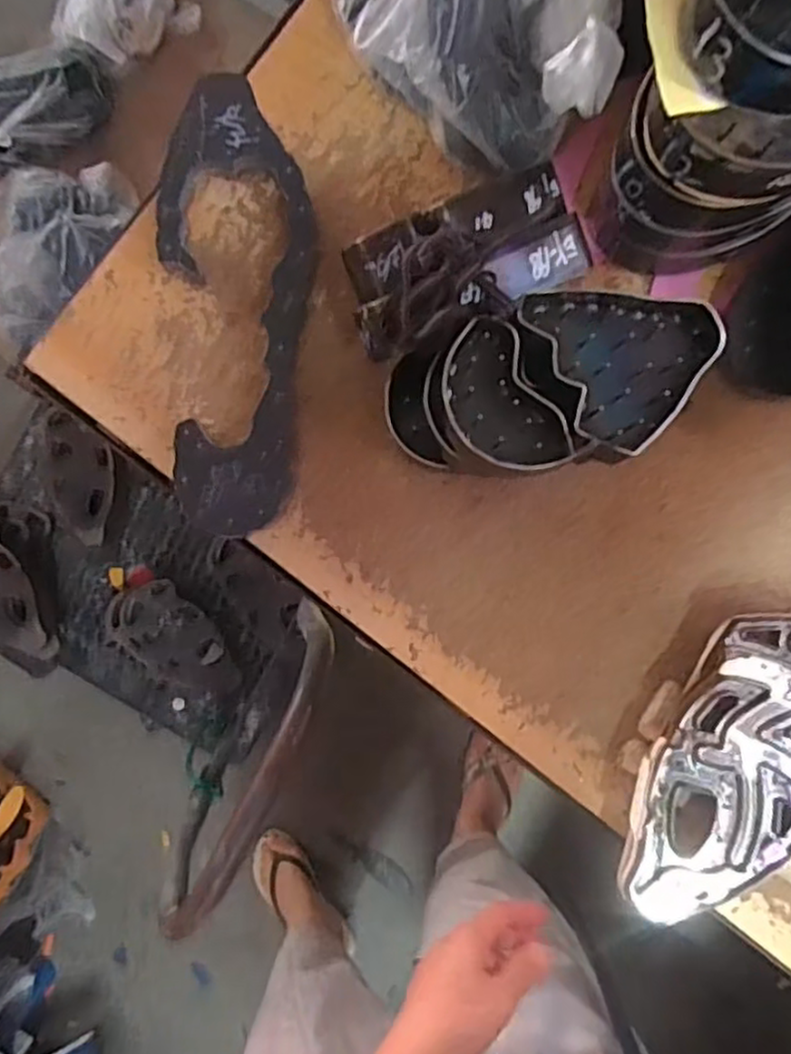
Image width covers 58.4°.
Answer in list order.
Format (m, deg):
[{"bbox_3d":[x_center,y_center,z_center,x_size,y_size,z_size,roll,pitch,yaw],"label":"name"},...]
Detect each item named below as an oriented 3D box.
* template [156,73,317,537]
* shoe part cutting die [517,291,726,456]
[{"bbox_3d":[-0.107,-0.153,0.492,0.101,0.024,0.311,-4,87,4],"label":"template"},{"bbox_3d":[0.135,-0.101,0.414,0.099,0.029,0.102,-27,85,-10],"label":"shoe part cutting die"}]

